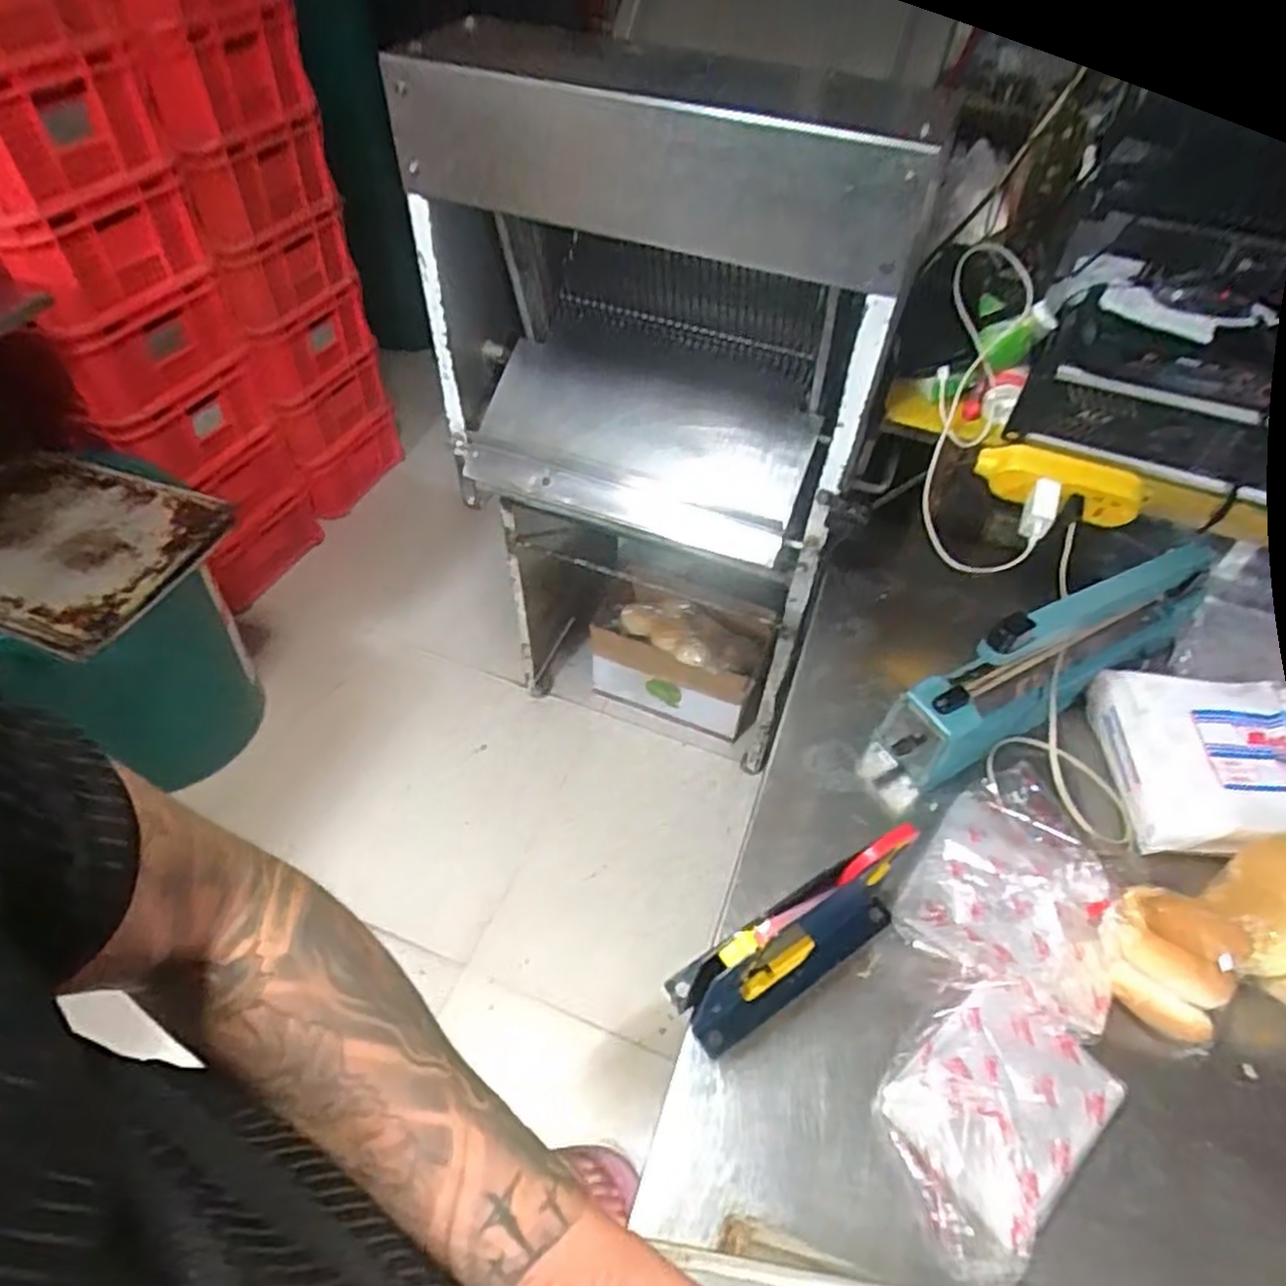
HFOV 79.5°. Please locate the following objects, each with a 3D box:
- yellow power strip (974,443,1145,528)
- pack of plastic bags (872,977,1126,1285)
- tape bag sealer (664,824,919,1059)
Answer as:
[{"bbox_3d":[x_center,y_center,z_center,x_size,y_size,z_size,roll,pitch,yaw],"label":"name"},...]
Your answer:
[{"bbox_3d":[0.435,-0.167,0.812,0.165,0.051,0.038,17,51,11],"label":"yellow power strip"},{"bbox_3d":[0.267,0.355,0.590,0.192,0.037,0.136,-35,60,-27],"label":"pack of plastic bags"},{"bbox_3d":[0.126,0.241,0.621,0.226,0.145,0.041,-25,56,-22],"label":"tape bag sealer"}]

